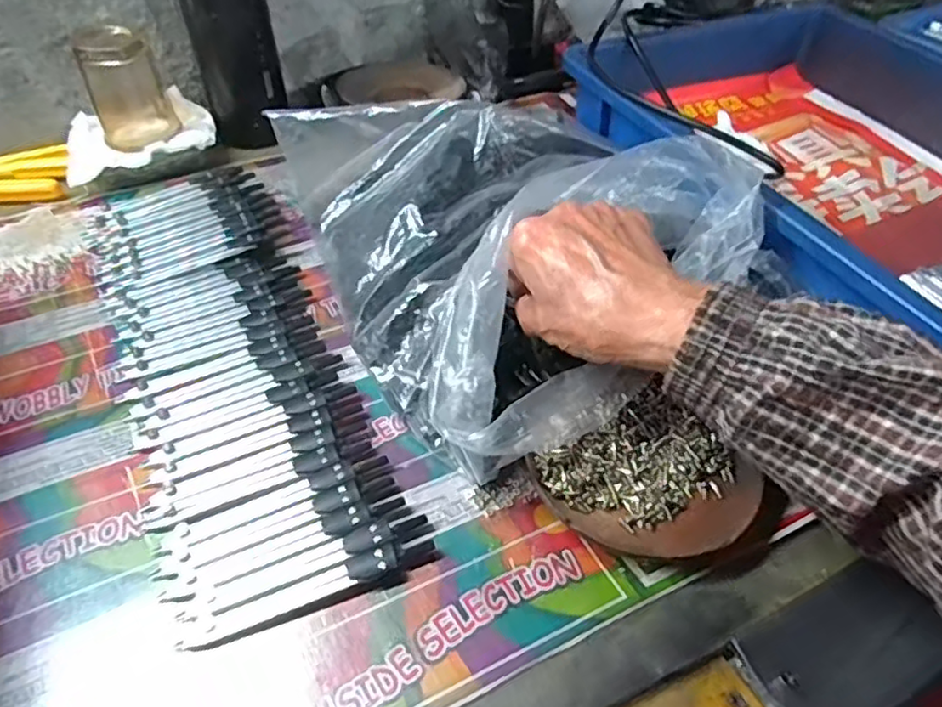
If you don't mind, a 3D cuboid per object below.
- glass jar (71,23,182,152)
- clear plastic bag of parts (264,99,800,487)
[{"bbox_3d":[-0.273,-0.214,0.522,0.057,0.075,0.062,-20,50,-18],"label":"glass jar"},{"bbox_3d":[0.014,-0.095,0.421,0.230,0.097,0.301,-25,52,-23],"label":"clear plastic bag of parts"}]

